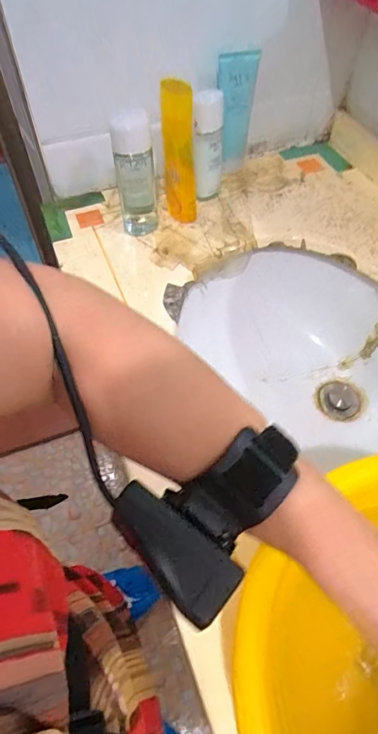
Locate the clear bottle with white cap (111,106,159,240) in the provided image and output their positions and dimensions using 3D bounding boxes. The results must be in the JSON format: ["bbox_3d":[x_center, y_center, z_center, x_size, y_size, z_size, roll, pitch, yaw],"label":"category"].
[{"bbox_3d":[-0.071,-0.256,0.573,0.051,0.168,0.047,-3,56,-3],"label":"clear bottle with white cap"}]

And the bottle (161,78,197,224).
[{"bbox_3d":[-0.012,-0.277,0.581,0.045,0.180,0.029,-2,56,-2],"label":"bottle"}]

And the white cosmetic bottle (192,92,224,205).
[{"bbox_3d":[0.027,-0.304,0.610,0.042,0.143,0.048,4,56,2],"label":"white cosmetic bottle"}]

